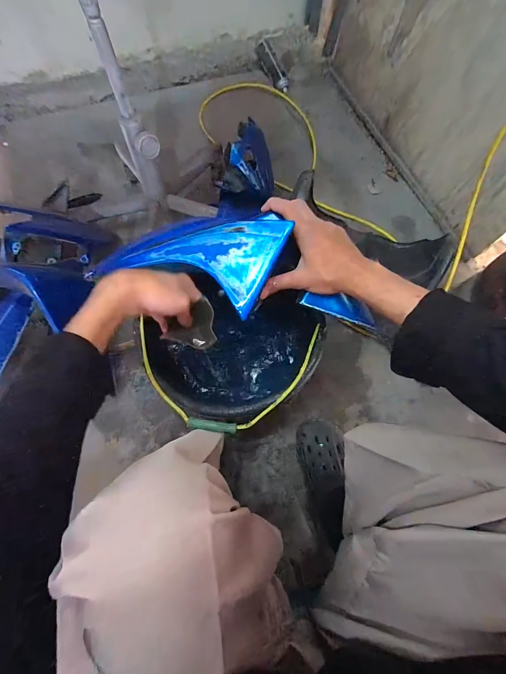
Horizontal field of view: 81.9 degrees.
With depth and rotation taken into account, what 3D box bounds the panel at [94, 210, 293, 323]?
[{"bbox_3d":[-0.093,-0.104,0.403,0.272,0.041,0.116,7,69,18],"label":"panel"}]

